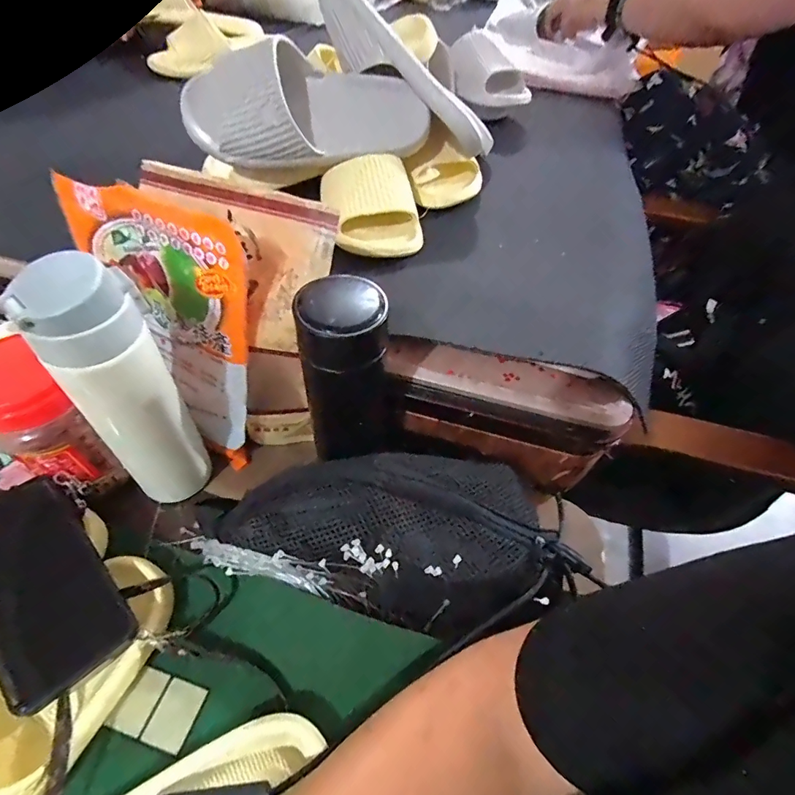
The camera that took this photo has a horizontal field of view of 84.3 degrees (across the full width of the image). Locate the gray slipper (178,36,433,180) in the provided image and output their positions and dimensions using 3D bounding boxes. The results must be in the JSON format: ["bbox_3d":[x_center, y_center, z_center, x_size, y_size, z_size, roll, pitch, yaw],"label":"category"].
[{"bbox_3d":[-0.098,-0.302,0.470,0.262,0.117,0.078,-1,18,-4],"label":"gray slipper"}]

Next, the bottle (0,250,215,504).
[{"bbox_3d":[-0.198,0.002,0.333,0.055,0.217,0.059,3,53,-1],"label":"bottle"}]

